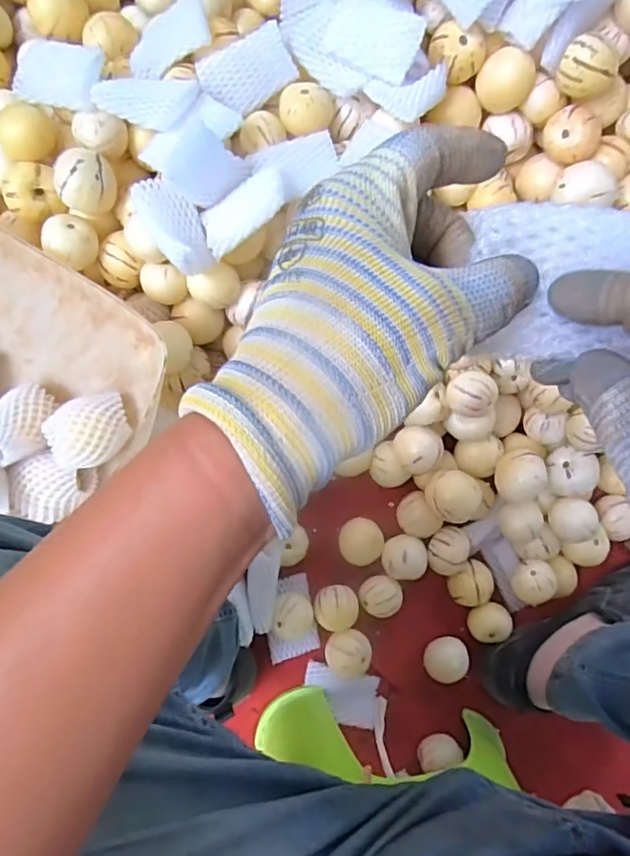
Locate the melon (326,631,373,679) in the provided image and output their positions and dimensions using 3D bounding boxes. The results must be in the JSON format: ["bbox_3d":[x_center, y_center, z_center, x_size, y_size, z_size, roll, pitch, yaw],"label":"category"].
[{"bbox_3d":[0.037,0.247,0.628,0.051,0.045,0.047,0,82,-3],"label":"melon"}]

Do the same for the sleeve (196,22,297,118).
[{"bbox_3d":[-0.061,-0.329,0.524,0.086,0.016,0.051,-32,85,-7],"label":"sleeve"}]

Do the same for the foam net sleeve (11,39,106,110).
[{"bbox_3d":[-0.238,-0.326,0.526,0.091,0.014,0.055,19,97,17],"label":"foam net sleeve"}]

